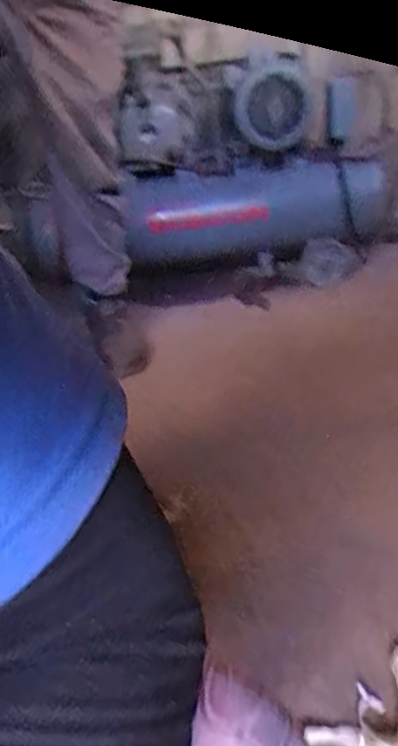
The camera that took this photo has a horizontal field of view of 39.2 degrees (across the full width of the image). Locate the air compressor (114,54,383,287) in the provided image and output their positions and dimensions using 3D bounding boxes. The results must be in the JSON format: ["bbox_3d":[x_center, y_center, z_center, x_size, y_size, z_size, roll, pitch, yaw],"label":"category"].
[{"bbox_3d":[0.134,-0.592,1.688,0.741,0.618,0.288,12,34,32],"label":"air compressor"}]

